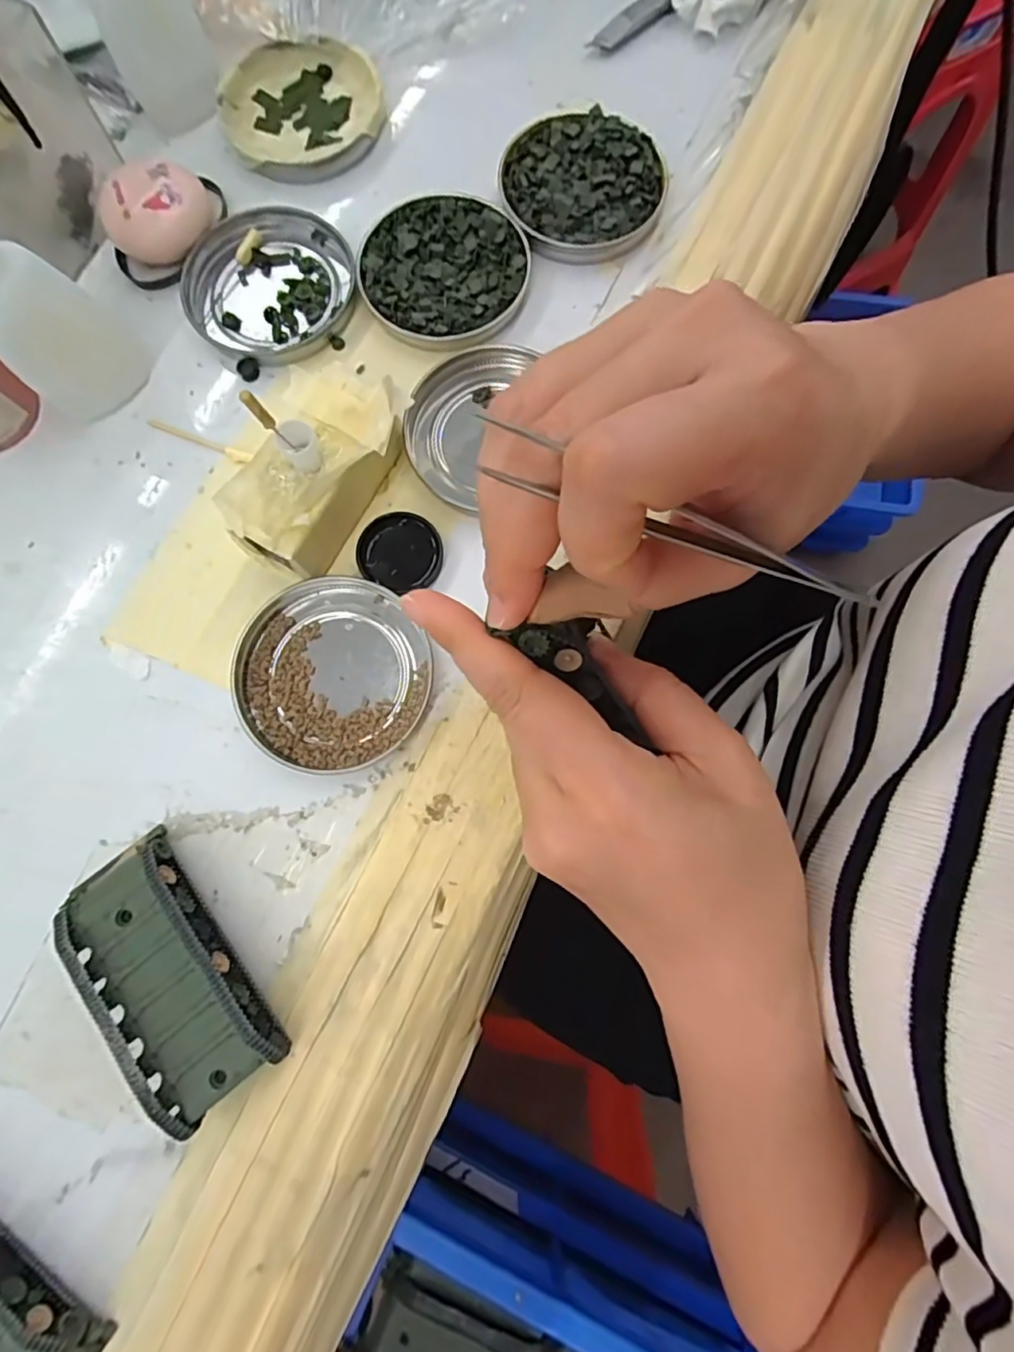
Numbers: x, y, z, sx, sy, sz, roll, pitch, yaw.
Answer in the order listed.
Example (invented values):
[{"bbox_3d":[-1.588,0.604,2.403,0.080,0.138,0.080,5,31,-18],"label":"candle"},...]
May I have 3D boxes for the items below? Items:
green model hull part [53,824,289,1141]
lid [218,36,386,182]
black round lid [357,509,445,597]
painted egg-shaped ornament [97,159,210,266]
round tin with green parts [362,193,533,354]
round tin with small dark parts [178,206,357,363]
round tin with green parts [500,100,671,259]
[{"bbox_3d":[-0.124,0.108,0.218,0.044,0.024,0.094,-37,81,-6],"label":"green model hull part"},{"bbox_3d":[-0.102,-0.284,0.301,0.078,0.013,0.070,-14,80,-2],"label":"lid"},{"bbox_3d":[-0.045,-0.053,0.255,0.035,0.006,0.032,0,79,1],"label":"black round lid"},{"bbox_3d":[-0.165,-0.218,0.280,0.047,0.023,0.036,-34,81,-5],"label":"painted egg-shaped ornament"},{"bbox_3d":[-0.029,-0.190,0.279,0.077,0.009,0.080,0,79,1],"label":"round tin with green parts"},{"bbox_3d":[-0.112,-0.187,0.284,0.082,0.012,0.074,-34,81,-5],"label":"round tin with small dark parts"},{"bbox_3d":[0.036,-0.239,0.287,0.077,0.011,0.082,0,79,1],"label":"round tin with green parts"}]

